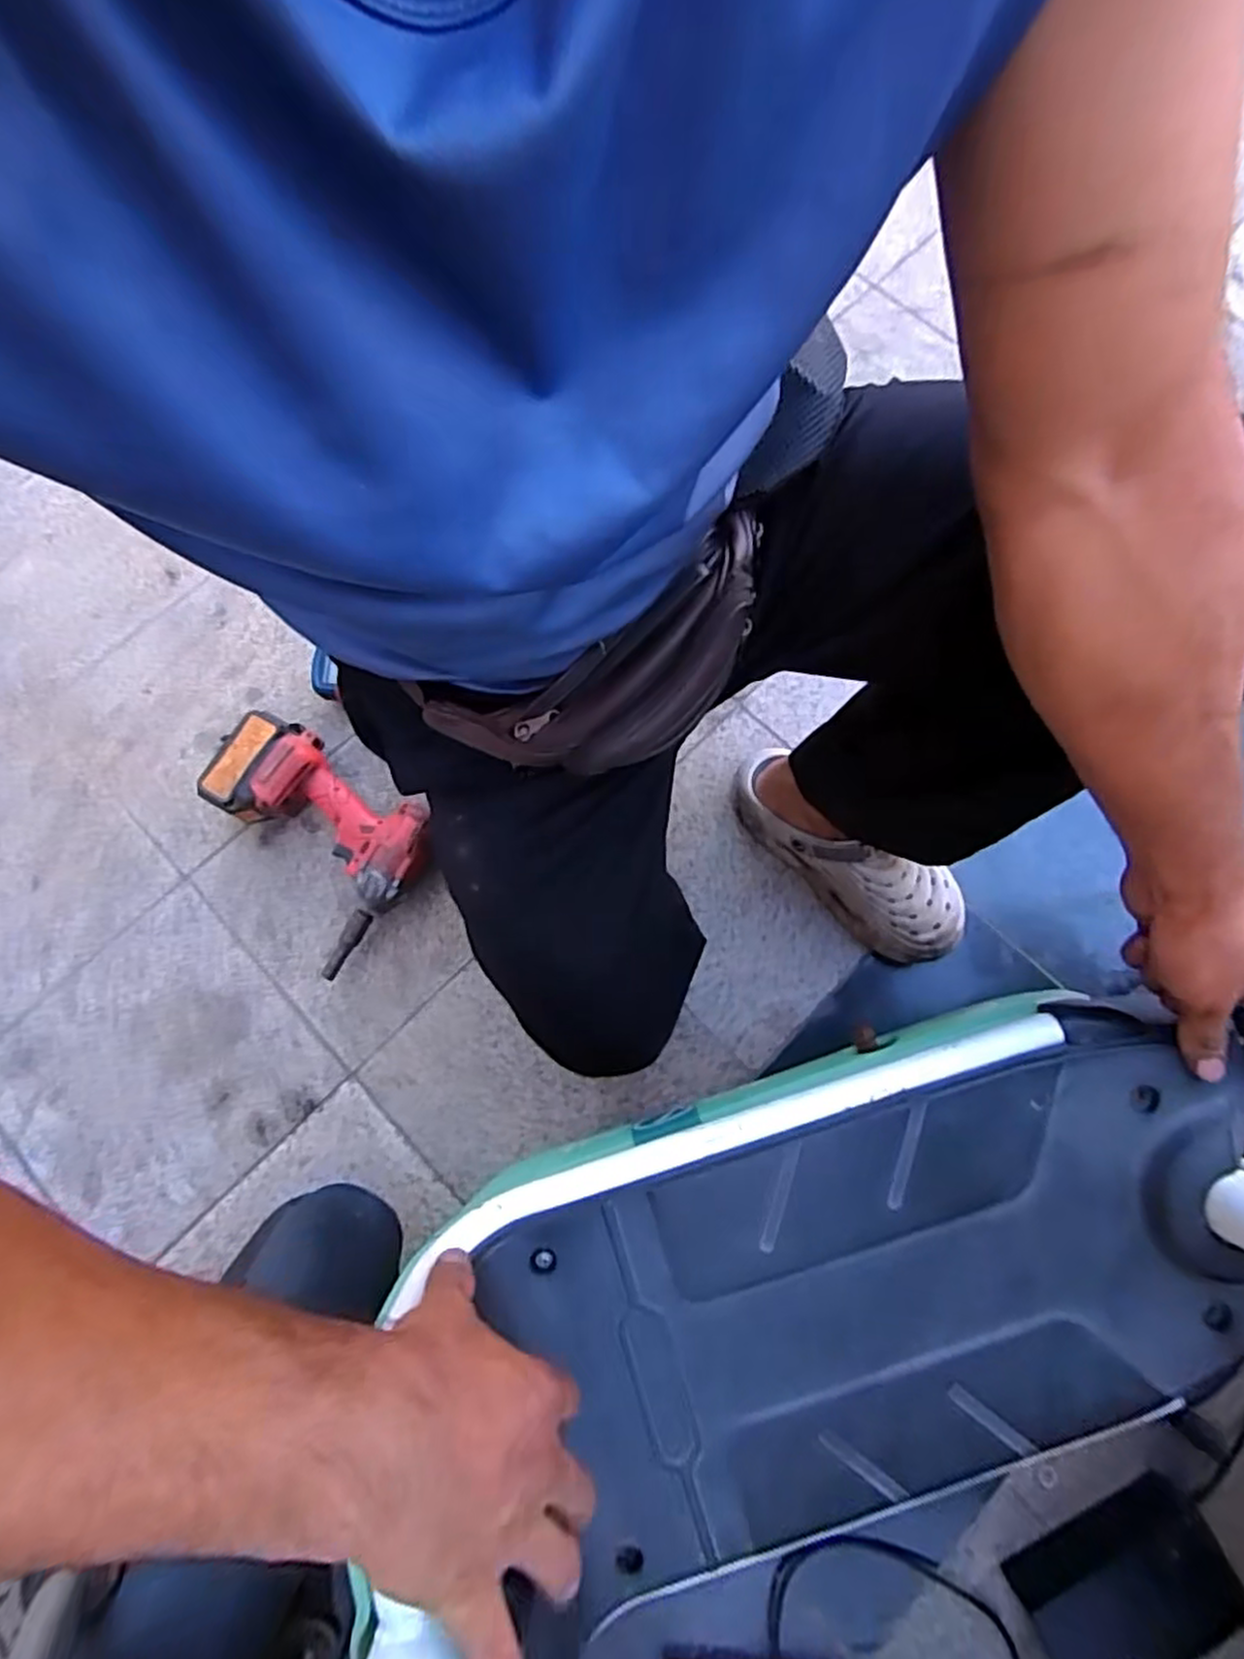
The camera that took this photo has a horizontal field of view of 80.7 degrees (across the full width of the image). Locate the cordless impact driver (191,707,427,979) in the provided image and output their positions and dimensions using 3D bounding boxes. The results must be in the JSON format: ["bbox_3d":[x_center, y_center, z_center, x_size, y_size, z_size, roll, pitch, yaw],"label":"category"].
[{"bbox_3d":[-0.342,-0.003,0.819,0.260,0.077,0.180,43,82,11],"label":"cordless impact driver"}]

